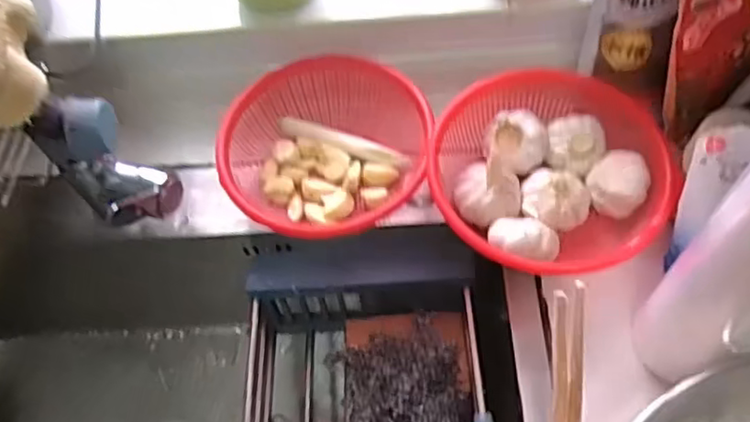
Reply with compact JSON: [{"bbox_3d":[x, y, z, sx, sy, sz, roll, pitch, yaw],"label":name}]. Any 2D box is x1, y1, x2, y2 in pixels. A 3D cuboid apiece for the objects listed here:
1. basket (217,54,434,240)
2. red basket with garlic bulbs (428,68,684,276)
[{"bbox_3d":[-0.040,-0.055,0.541,0.161,0.053,0.146,-15,60,-5],"label":"basket"},{"bbox_3d":[0.132,-0.028,0.503,0.171,0.054,0.157,0,60,4],"label":"red basket with garlic bulbs"}]

